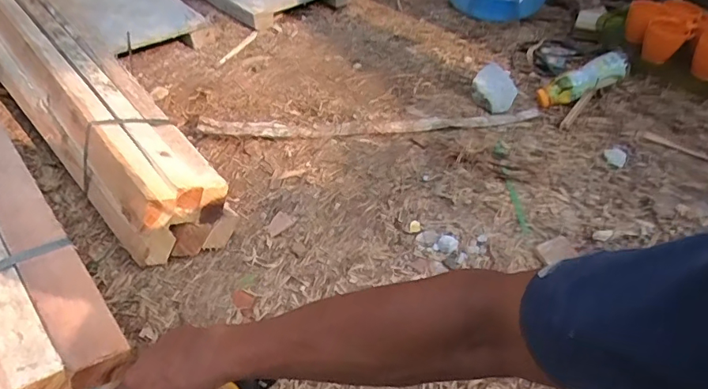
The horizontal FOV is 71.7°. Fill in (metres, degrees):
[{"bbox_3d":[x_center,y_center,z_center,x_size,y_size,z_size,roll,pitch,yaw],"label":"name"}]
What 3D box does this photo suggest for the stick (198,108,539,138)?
[{"bbox_3d":[0.046,-0.136,0.907,0.648,0.033,0.071,-3,42,-6],"label":"stick"}]

